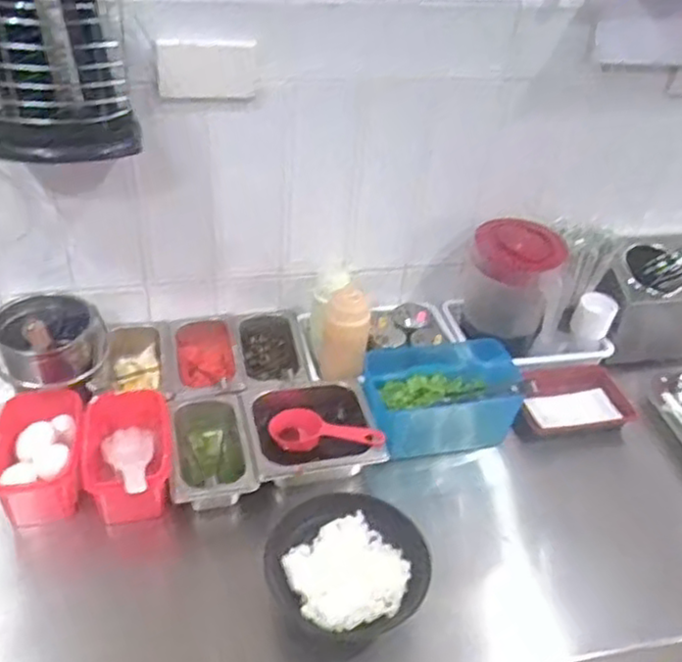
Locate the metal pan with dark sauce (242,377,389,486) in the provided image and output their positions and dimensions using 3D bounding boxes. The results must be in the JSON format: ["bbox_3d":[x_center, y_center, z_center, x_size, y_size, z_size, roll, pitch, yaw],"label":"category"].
[{"bbox_3d":[-0.045,0.142,0.985,0.173,0.080,0.164,-7,40,-16],"label":"metal pan with dark sauce"}]

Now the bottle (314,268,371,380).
[{"bbox_3d":[0.004,-0.010,1.039,0.062,0.159,0.062,-6,18,-16],"label":"bottle"}]

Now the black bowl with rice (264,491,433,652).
[{"bbox_3d":[0.008,0.266,0.819,0.168,0.052,0.155,4,39,-3],"label":"black bowl with rice"}]

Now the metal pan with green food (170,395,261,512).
[{"bbox_3d":[-0.174,0.167,0.951,0.101,0.078,0.167,-6,40,-15],"label":"metal pan with green food"}]

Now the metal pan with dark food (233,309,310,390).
[{"bbox_3d":[-0.110,0.049,1.097,0.098,0.079,0.175,-2,39,-11],"label":"metal pan with dark food"}]

